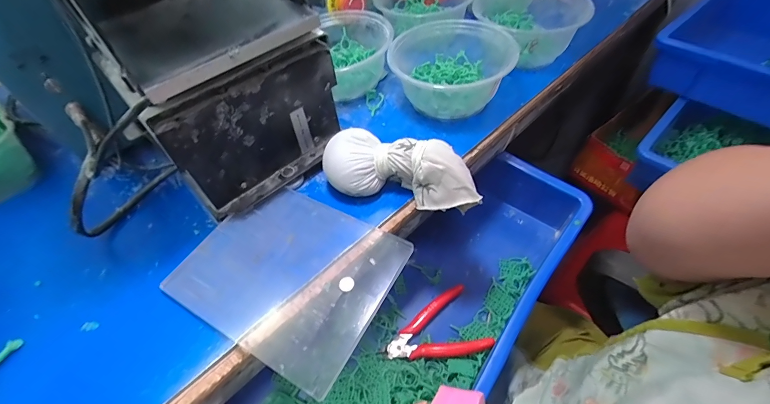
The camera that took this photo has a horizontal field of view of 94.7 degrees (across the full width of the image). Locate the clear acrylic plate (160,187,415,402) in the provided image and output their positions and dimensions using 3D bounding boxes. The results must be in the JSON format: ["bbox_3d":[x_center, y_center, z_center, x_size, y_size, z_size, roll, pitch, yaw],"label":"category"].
[{"bbox_3d":[-0.081,0.056,0.299,0.165,0.010,0.132,23,59,20],"label":"clear acrylic plate"}]

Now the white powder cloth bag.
[{"bbox_3d":[0.015,-0.030,0.329,0.138,0.043,0.053,6,52,10],"label":"white powder cloth bag"}]

